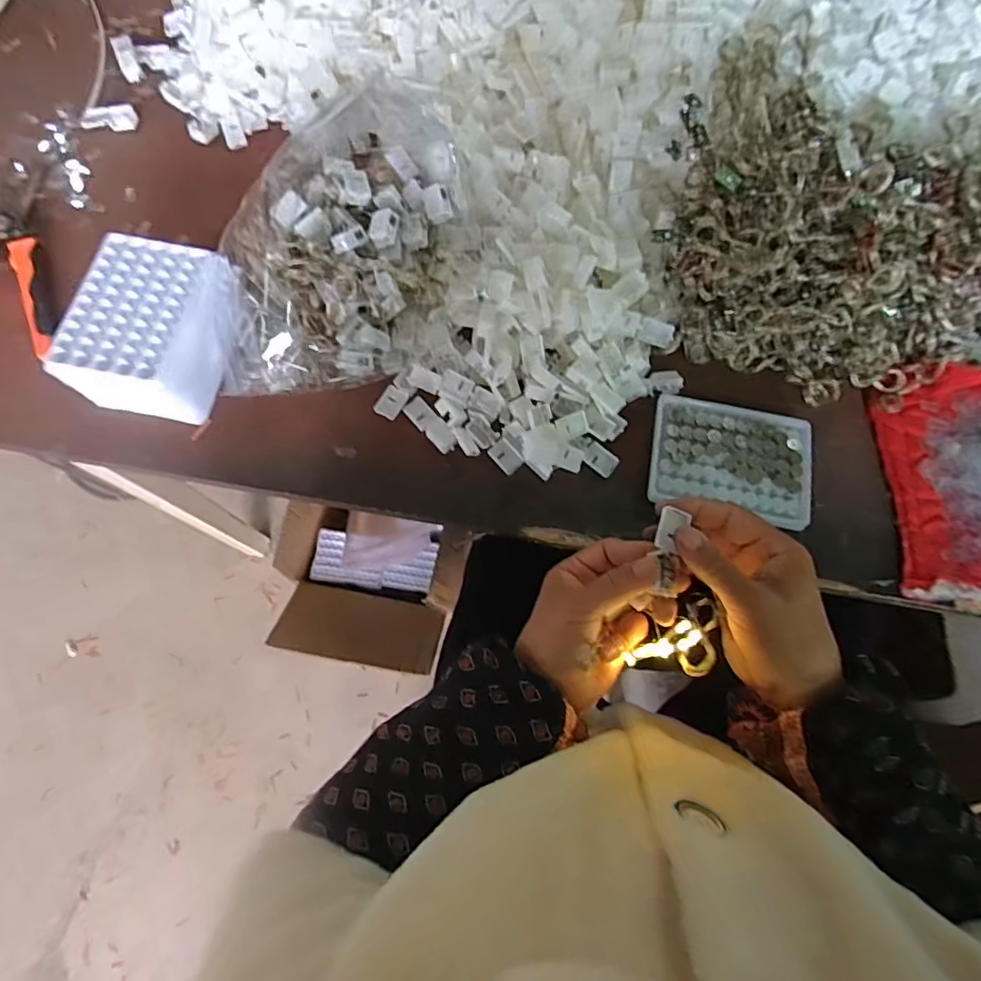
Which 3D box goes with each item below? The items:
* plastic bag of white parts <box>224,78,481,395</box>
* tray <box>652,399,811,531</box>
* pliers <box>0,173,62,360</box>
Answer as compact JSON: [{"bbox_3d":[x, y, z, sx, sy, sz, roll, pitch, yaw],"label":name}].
[{"bbox_3d":[-0.106,-0.212,0.466,0.205,0.069,0.247,-2,73,-3],"label":"plastic bag of white parts"},{"bbox_3d":[0.200,-0.028,0.454,0.126,0.016,0.098,12,73,2],"label":"tray"},{"bbox_3d":[-0.446,-0.204,0.492,0.126,0.016,0.199,-7,73,-4],"label":"pliers"}]

